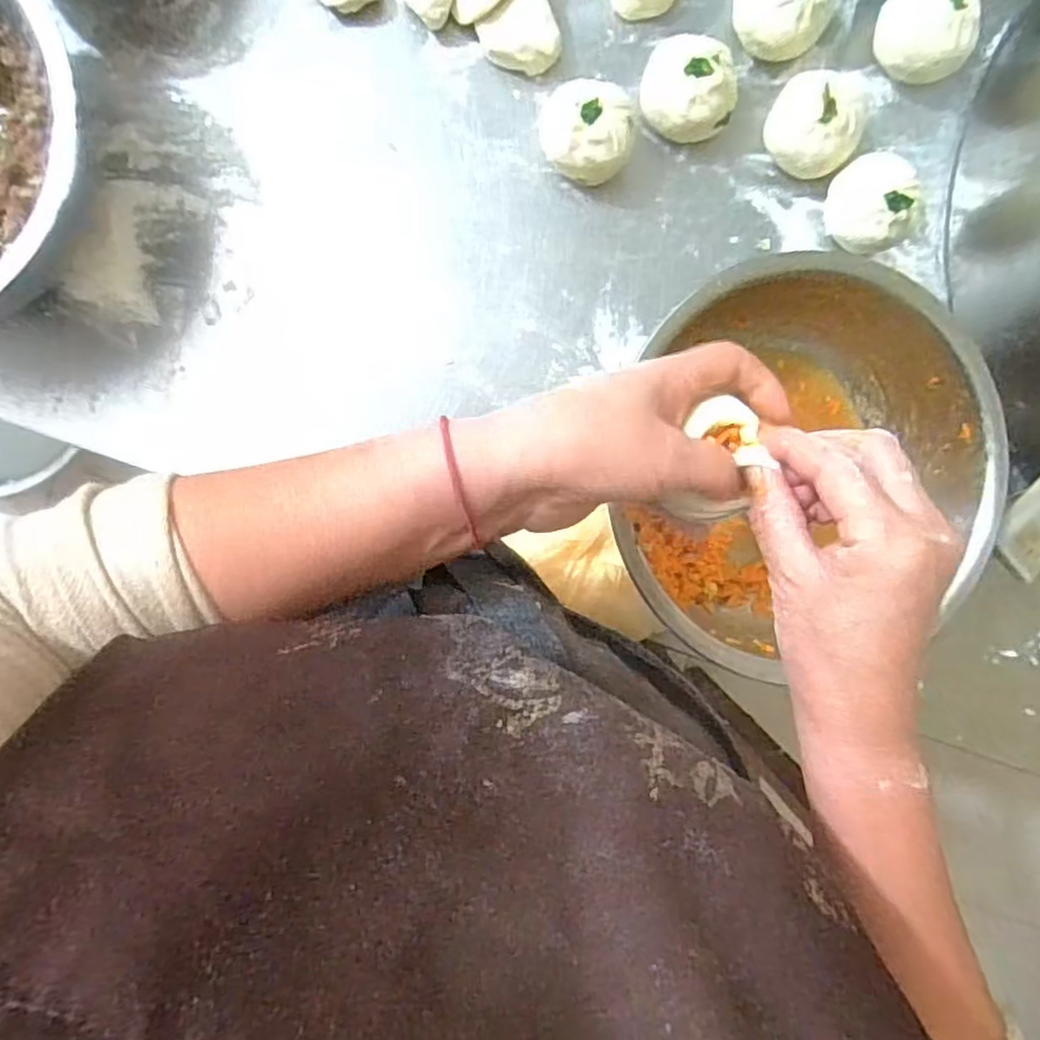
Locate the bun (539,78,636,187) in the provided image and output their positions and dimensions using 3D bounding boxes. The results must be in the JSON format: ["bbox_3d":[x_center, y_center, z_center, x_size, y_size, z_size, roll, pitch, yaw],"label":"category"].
[{"bbox_3d":[0.046,-0.242,0.433,0.055,0.051,0.052,9,94,-6],"label":"bun"}]

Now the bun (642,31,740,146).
[{"bbox_3d":[0.110,-0.278,0.440,0.057,0.047,0.061,-16,96,-4],"label":"bun"}]

